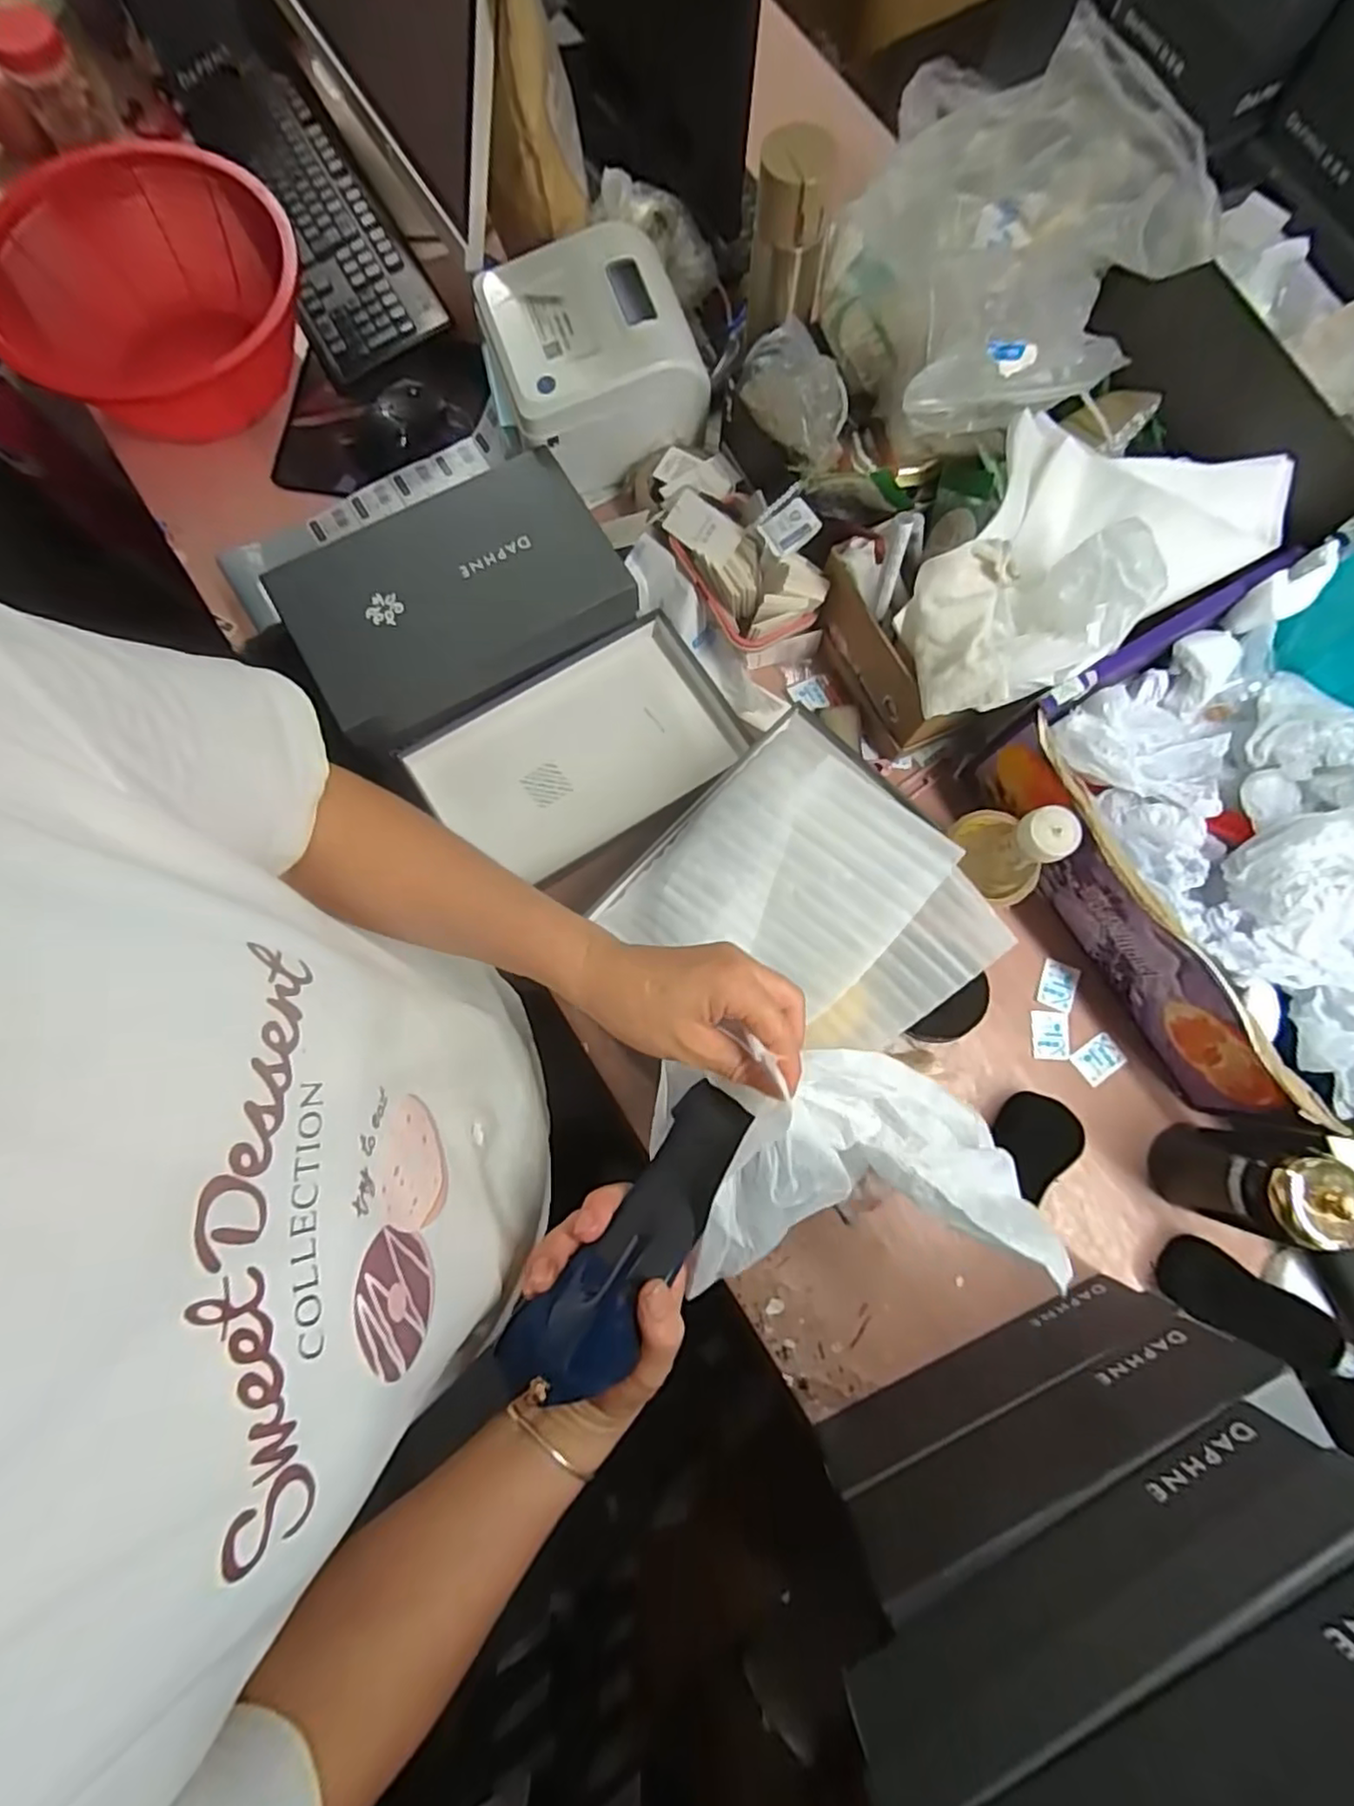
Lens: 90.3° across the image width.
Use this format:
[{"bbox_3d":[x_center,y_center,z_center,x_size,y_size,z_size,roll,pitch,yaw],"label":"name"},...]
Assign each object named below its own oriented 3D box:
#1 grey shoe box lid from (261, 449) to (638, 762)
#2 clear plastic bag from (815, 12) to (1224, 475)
[{"bbox_3d":[-0.211,-0.292,0.645,0.299,0.053,0.195,-31,81,-7],"label":"grey shoe box lid"},{"bbox_3d":[0.270,-0.597,0.600,0.237,0.162,0.341,-18,80,-5],"label":"clear plastic bag"}]

